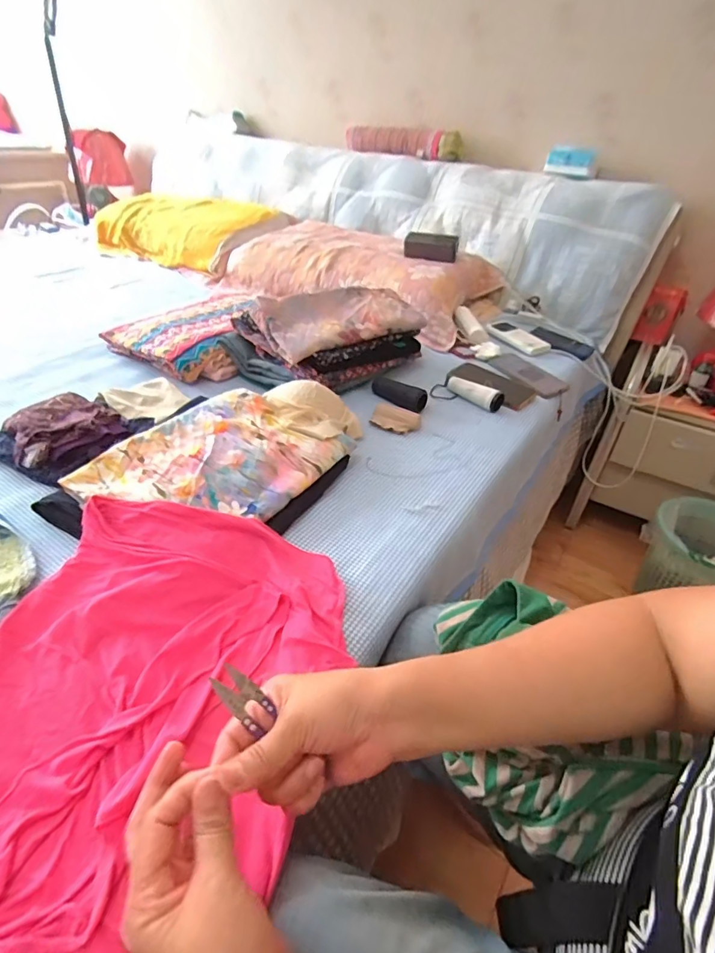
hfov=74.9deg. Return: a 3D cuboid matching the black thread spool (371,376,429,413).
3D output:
[{"bbox_3d":[0.072,-0.152,0.839,0.107,0.036,0.033,25,42,24],"label":"black thread spool"}]

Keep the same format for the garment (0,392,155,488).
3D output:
[{"bbox_3d":[-0.404,-0.067,0.651,0.169,0.049,0.170,21,41,20],"label":"garment"}]

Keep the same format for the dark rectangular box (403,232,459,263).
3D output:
[{"bbox_3d":[0.181,-0.566,1.156,0.130,0.064,0.027,13,39,11],"label":"dark rectangular box"}]

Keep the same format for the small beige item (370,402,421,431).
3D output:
[{"bbox_3d":[0.065,-0.097,0.777,0.075,0.022,0.054,20,40,18],"label":"small beige item"}]

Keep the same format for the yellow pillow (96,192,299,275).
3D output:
[{"bbox_3d":[-0.528,-0.769,1.455,0.570,0.167,0.356,24,42,23],"label":"yellow pillow"}]

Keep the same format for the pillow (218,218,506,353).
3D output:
[{"bbox_3d":[-0.005,-0.538,1.224,0.661,0.132,0.337,22,41,21],"label":"pillow"}]

